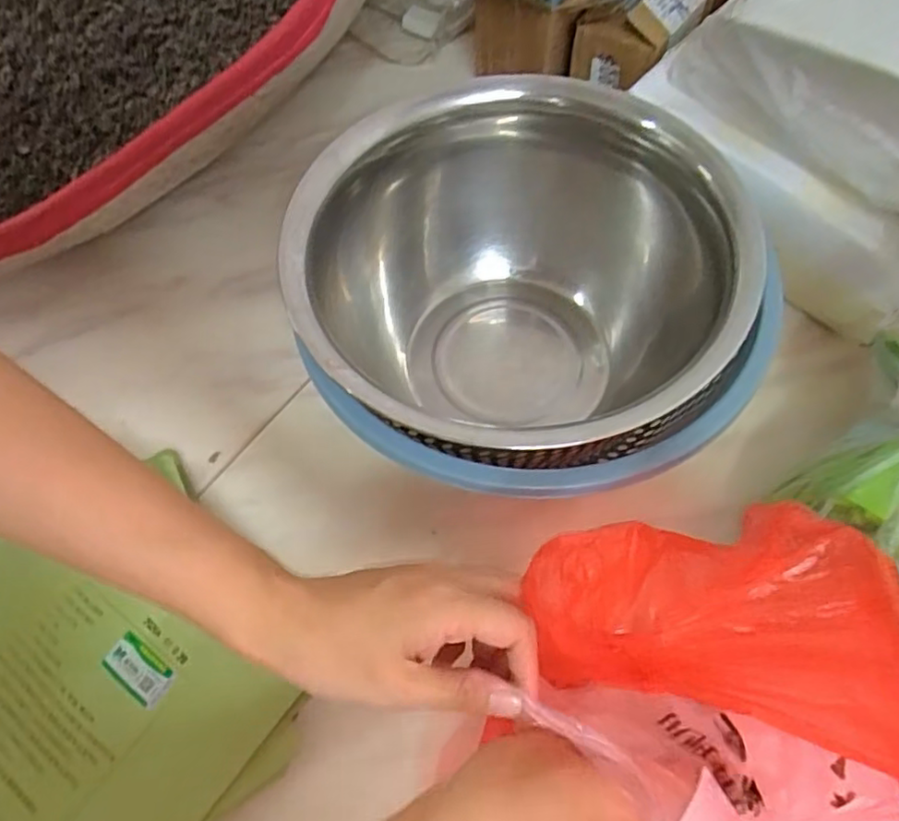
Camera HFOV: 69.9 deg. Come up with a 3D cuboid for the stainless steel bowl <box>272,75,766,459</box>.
[{"bbox_3d":[0.041,-0.076,0.461,0.278,0.161,0.286,-1,63,2],"label":"stainless steel bowl"}]

